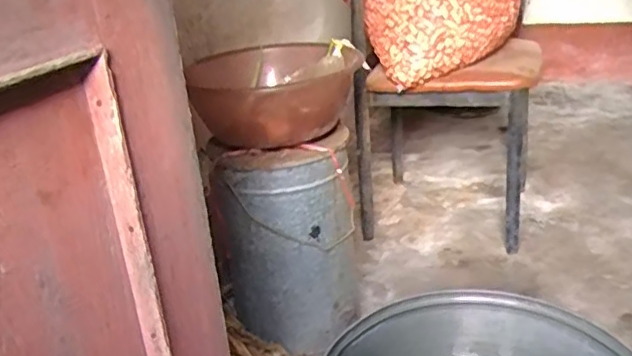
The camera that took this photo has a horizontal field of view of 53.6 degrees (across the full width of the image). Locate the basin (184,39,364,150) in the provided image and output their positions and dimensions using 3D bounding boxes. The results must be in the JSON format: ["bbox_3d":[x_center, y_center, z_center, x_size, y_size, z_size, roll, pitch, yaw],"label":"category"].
[{"bbox_3d":[-0.077,-0.152,1.109,0.310,0.121,0.302,-3,25,7],"label":"basin"}]

